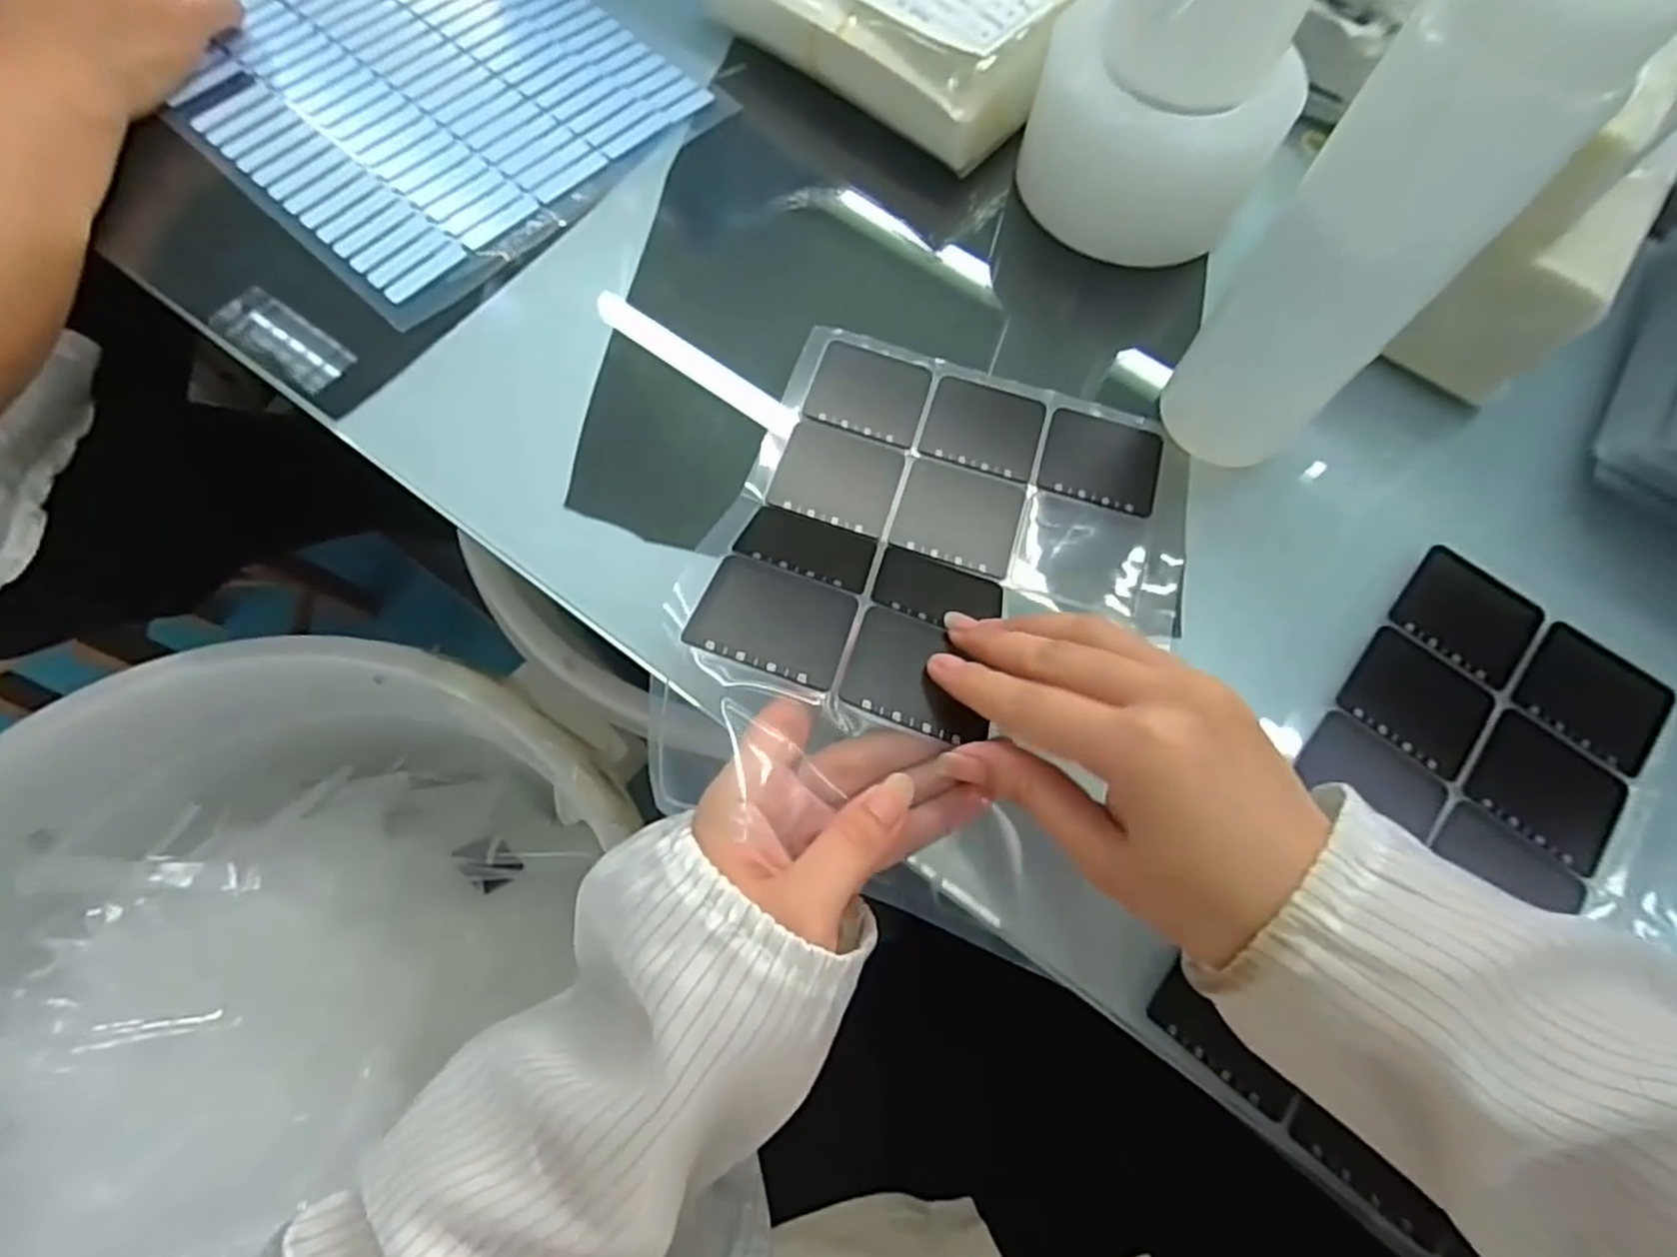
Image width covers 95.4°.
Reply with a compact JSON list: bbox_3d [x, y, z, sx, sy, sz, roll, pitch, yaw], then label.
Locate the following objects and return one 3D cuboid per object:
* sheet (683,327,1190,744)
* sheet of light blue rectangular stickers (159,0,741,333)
[{"bbox_3d":[0.058,-0.039,0.337,0.194,0.031,0.206,17,53,0],"label":"sheet"},{"bbox_3d":[-0.243,-0.321,0.448,0.277,0.009,0.240,41,72,13],"label":"sheet of light blue rectangular stickers"}]

